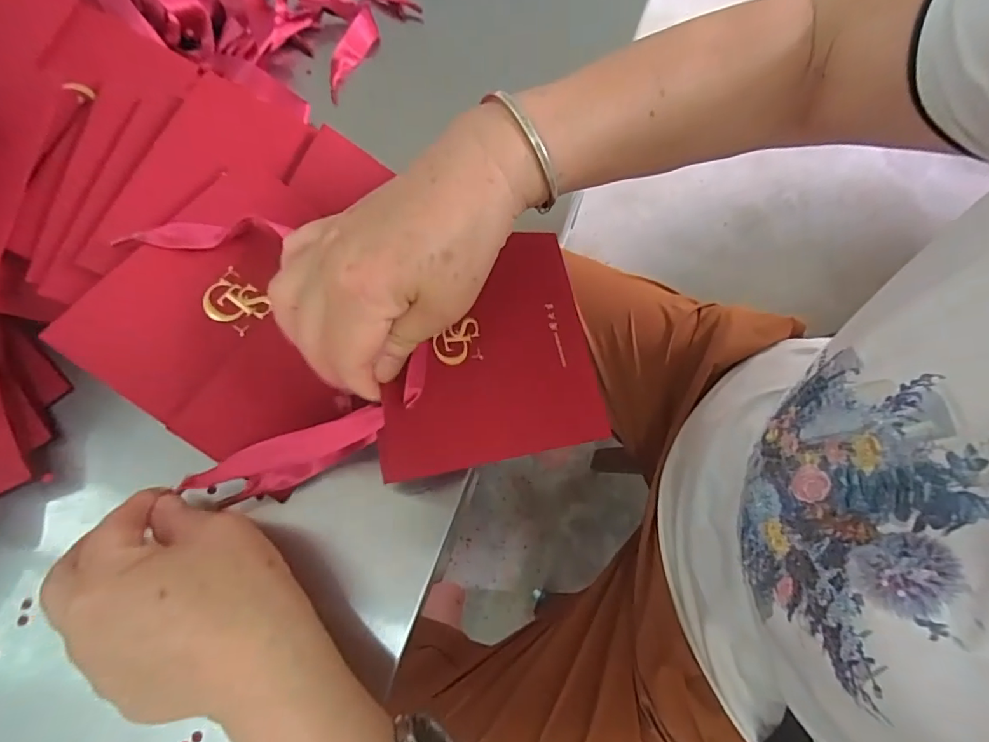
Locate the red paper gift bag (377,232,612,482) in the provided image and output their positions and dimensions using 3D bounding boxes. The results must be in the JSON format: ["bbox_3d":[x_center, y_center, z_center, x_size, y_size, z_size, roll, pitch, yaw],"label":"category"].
[{"bbox_3d":[-0.003,-0.016,0.292,0.137,0.009,0.132,-7,80,-26],"label":"red paper gift bag"}]

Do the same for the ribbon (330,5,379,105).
[{"bbox_3d":[-0.113,-0.246,0.388,0.021,0.015,0.082,24,70,7],"label":"ribbon"}]

